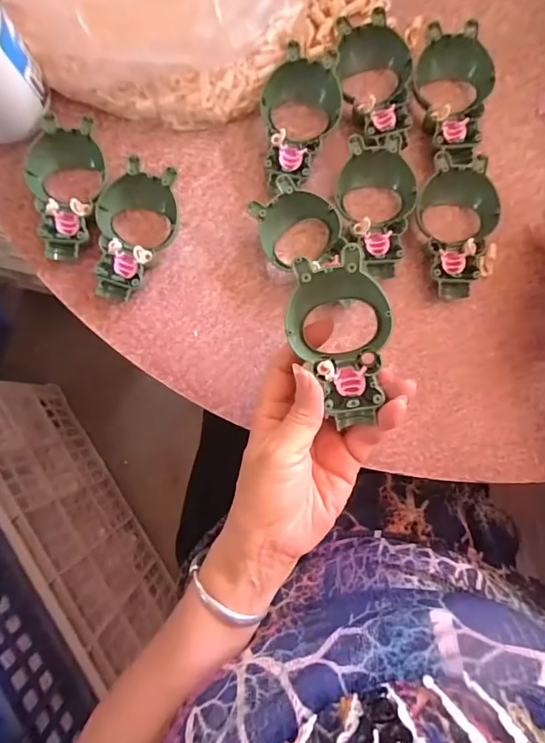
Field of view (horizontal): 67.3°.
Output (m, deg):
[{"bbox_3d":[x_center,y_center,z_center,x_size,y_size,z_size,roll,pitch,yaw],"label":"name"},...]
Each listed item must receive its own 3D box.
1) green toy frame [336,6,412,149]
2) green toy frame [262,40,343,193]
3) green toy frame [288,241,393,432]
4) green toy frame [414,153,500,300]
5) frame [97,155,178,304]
[{"bbox_3d":[0.079,-0.220,0.312,0.053,0.025,0.100,-8,87,1],"label":"green toy frame"},{"bbox_3d":[0.020,-0.186,0.307,0.057,0.024,0.102,7,87,2],"label":"green toy frame"},{"bbox_3d":[0.041,-0.017,0.238,0.057,0.035,0.095,-11,82,2],"label":"green toy frame"},{"bbox_3d":[0.139,-0.108,0.305,0.053,0.022,0.101,5,87,2],"label":"green toy frame"},{"bbox_3d":[-0.105,-0.103,0.308,0.052,0.033,0.099,17,88,3],"label":"frame"}]

